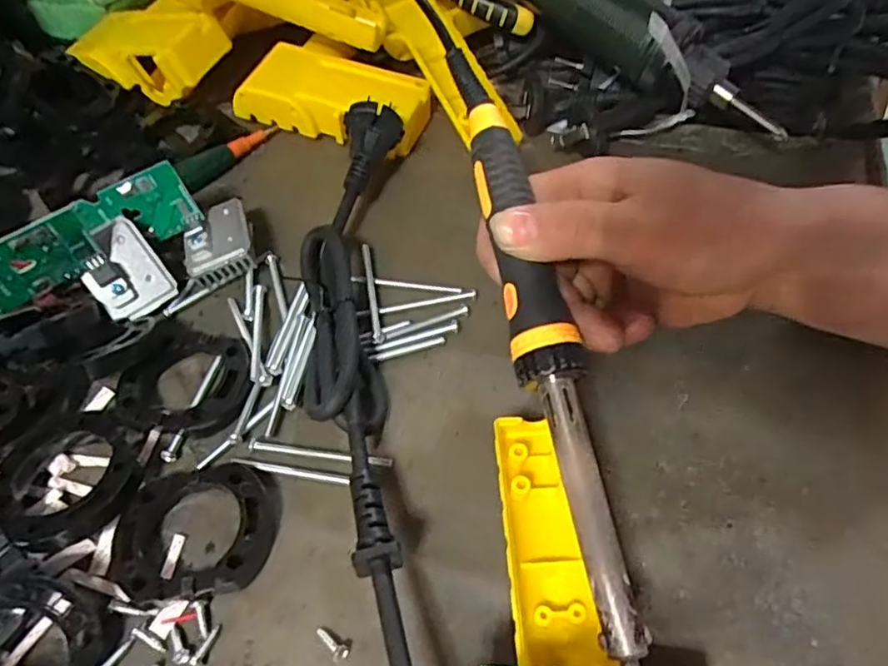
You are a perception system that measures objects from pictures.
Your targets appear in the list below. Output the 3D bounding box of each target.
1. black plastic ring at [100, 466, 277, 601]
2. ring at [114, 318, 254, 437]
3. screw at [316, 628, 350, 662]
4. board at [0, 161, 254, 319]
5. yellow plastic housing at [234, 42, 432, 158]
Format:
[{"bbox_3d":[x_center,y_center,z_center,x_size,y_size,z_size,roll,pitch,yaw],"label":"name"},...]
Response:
[{"bbox_3d":[-0.097,0.076,0.235,0.060,0.011,0.054,-9,55,-4],"label":"black plastic ring"},{"bbox_3d":[-0.114,0.020,0.272,0.056,0.014,0.055,-1,55,2],"label":"ring"},{"bbox_3d":[-0.040,0.111,0.213,0.014,0.005,0.006,26,60,19],"label":"screw"},{"bbox_3d":[-0.164,-0.035,0.279,0.141,0.050,0.061,-25,57,-32],"label":"board"},{"bbox_3d":[-0.066,-0.147,0.379,0.117,0.036,0.061,18,58,14],"label":"yellow plastic housing"}]

